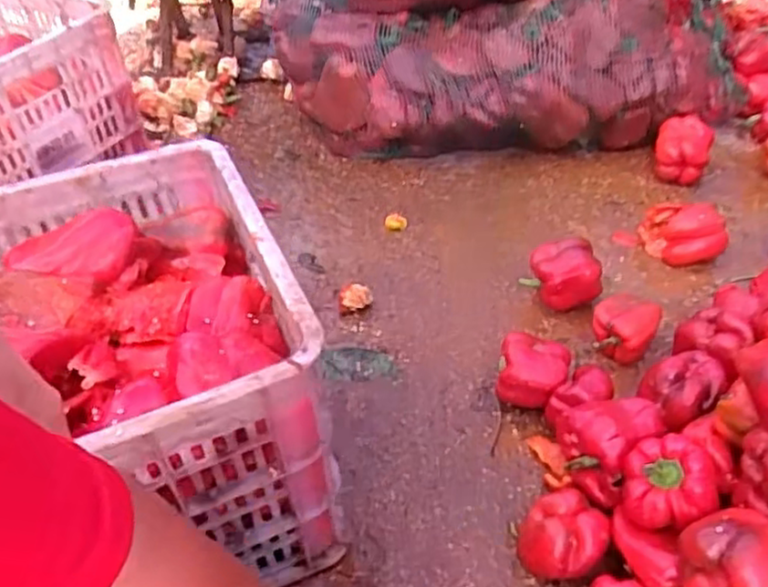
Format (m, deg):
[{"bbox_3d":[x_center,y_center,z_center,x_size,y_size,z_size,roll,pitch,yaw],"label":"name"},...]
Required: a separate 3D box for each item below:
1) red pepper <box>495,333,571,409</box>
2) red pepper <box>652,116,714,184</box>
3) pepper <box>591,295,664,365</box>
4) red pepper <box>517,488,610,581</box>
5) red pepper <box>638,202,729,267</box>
[{"bbox_3d":[0.170,0.095,0.815,0.079,0.074,0.080,9,44,14],"label":"red pepper"},{"bbox_3d":[0.484,-0.234,1.148,0.083,0.087,0.103,14,45,19],"label":"red pepper"},{"bbox_3d":[0.294,0.045,0.866,0.071,0.067,0.082,18,47,22],"label":"pepper"},{"bbox_3d":[0.169,0.232,0.671,0.083,0.058,0.075,-32,49,-28],"label":"red pepper"},{"bbox_3d":[0.425,-0.087,1.005,0.103,0.073,0.084,2,42,6],"label":"red pepper"}]

